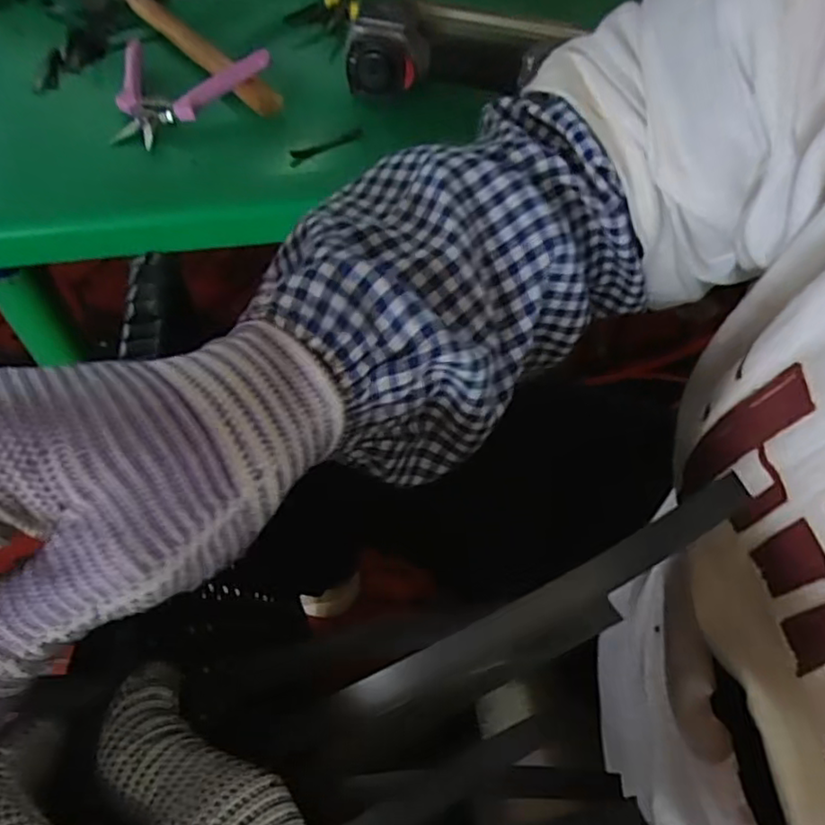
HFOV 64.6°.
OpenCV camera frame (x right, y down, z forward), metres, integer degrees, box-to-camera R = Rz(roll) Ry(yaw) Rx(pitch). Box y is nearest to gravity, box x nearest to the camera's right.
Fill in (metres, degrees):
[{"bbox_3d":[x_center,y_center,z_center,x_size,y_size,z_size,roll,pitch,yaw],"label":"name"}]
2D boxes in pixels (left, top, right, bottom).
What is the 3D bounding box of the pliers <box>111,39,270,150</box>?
[{"bbox_3d":[-0.194,-0.294,0.578,0.135,0.038,0.139,-5,56,-7],"label":"pliers"}]

